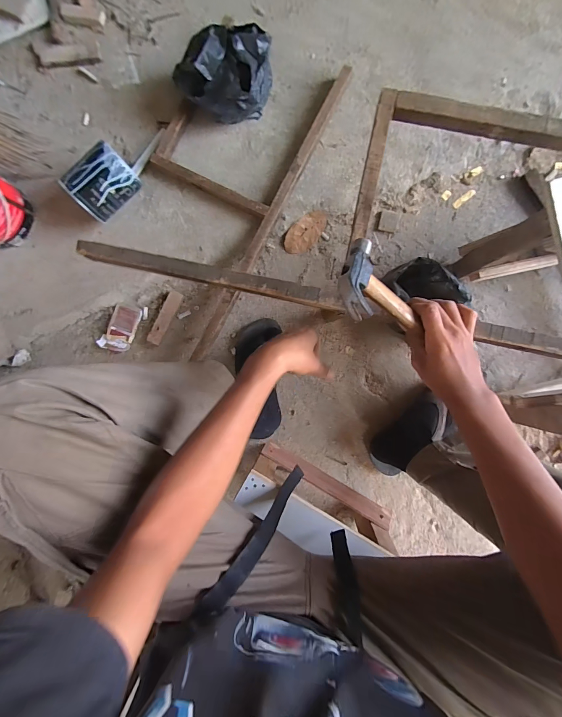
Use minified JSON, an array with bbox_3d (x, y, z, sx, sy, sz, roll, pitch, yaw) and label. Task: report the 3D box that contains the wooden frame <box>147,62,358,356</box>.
[{"bbox_3d":[-0.149,-0.376,0.716,0.325,0.049,0.687,27,92,2],"label":"wooden frame"}]

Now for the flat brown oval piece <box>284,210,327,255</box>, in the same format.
[{"bbox_3d":[0.058,-0.292,0.741,0.113,0.004,0.063,-41,104,7],"label":"flat brown oval piece"}]

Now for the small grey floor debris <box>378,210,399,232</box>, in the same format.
[{"bbox_3d":[0.250,-0.317,0.737,0.041,0.011,0.049,13,91,3],"label":"small grey floor debris"}]

